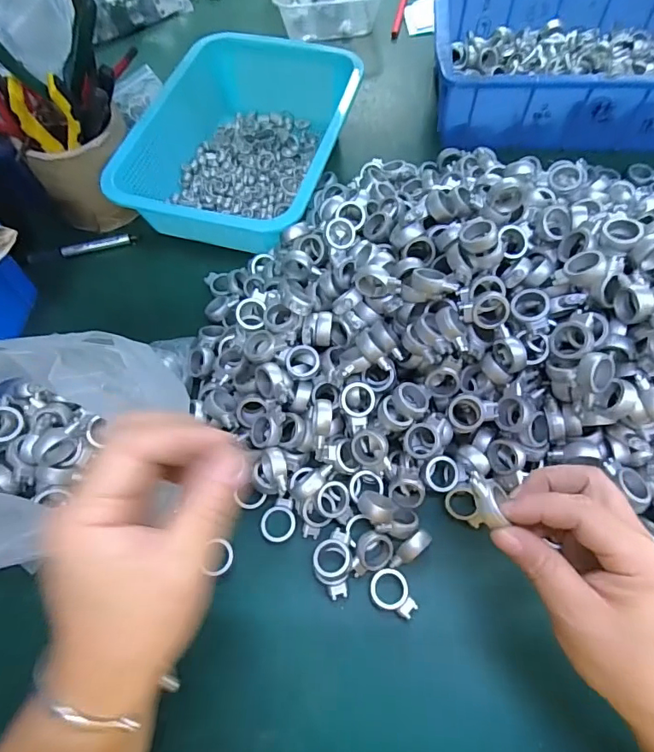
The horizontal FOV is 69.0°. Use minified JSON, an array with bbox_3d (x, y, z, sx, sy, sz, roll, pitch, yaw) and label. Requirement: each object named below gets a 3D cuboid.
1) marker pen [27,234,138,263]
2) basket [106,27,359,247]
[{"bbox_3d":[-0.247,-0.129,0.484,0.104,0.014,0.016,-16,63,-5],"label":"marker pen"},{"bbox_3d":[-0.082,-0.239,0.492,0.185,0.076,0.243,10,64,9],"label":"basket"}]

